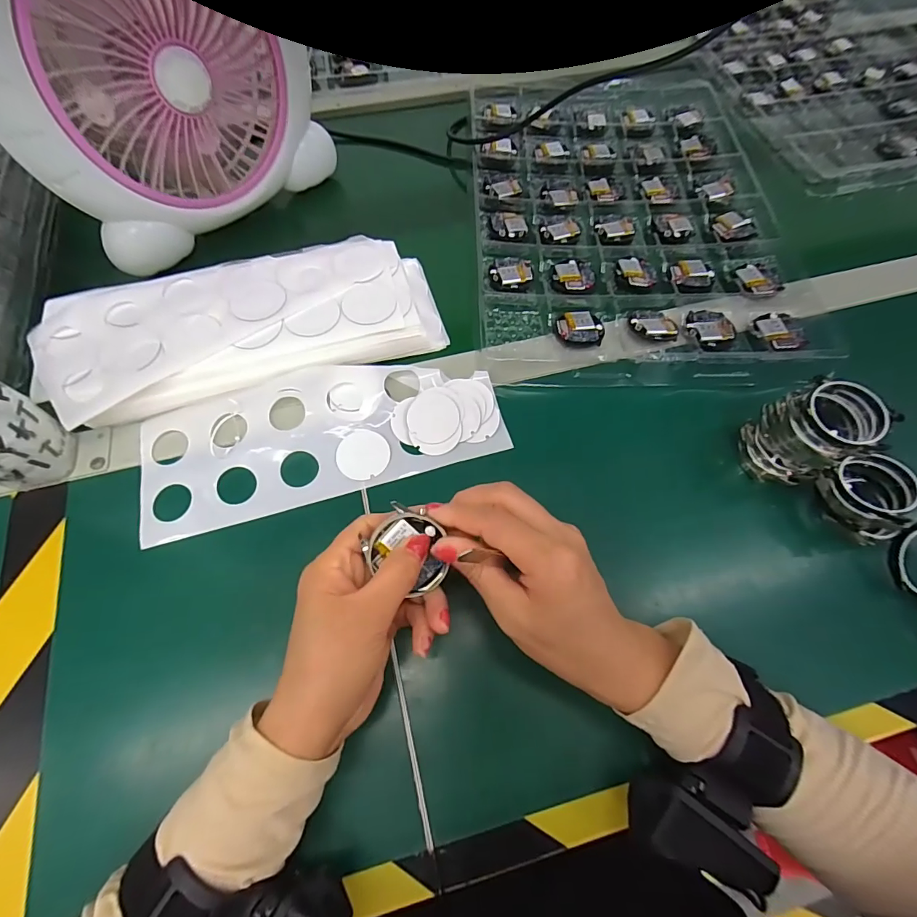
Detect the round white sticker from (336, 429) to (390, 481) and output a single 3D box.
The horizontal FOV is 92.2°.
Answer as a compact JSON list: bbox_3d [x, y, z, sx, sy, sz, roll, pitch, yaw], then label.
[{"bbox_3d":[-0.074,-0.003,0.342,0.039,0.004,0.040,1,72,-2],"label":"round white sticker"}]

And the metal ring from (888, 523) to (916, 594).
[{"bbox_3d":[0.314,0.066,0.295,0.047,0.014,0.046,1,69,-2],"label":"metal ring"}]

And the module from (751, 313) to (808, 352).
[{"bbox_3d":[0.278,-0.112,0.383,0.037,0.005,0.040,-10,65,-5],"label":"module"}]

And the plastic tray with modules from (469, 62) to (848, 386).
[{"bbox_3d":[0.167,-0.277,0.453,0.295,0.027,0.460,-1,65,-1],"label":"plastic tray with modules"}]

